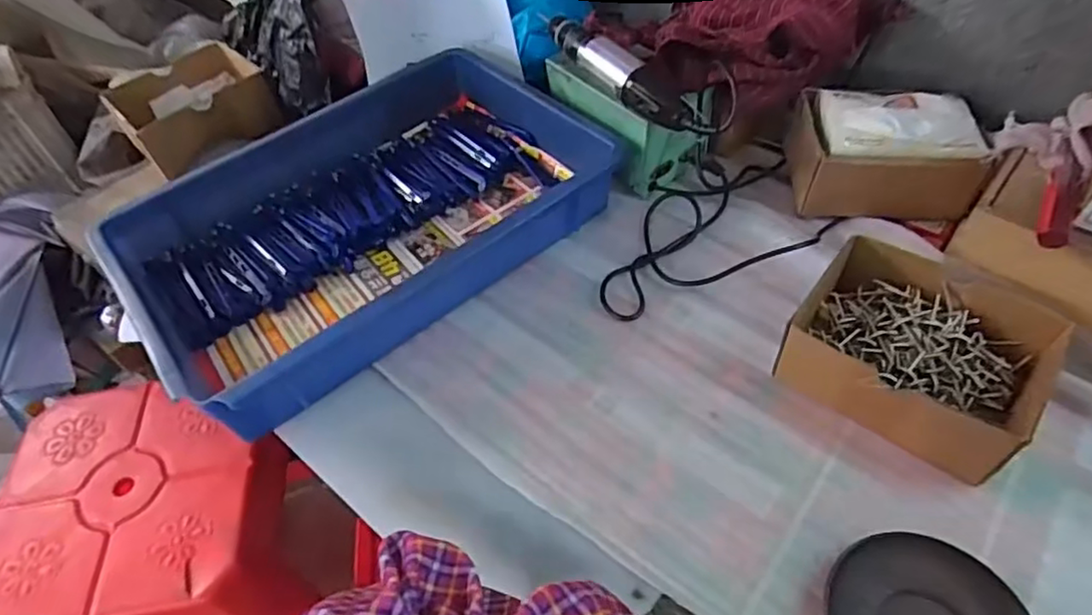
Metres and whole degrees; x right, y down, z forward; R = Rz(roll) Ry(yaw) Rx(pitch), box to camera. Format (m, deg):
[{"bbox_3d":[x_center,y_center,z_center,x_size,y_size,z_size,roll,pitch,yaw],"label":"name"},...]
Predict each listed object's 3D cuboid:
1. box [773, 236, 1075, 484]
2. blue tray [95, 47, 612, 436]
[{"bbox_3d":[0.277,0.031,0.475,0.160,0.069,0.137,33,60,28],"label":"box"},{"bbox_3d":[-0.171,-0.091,0.614,0.419,0.073,0.280,-36,56,-22],"label":"blue tray"}]

